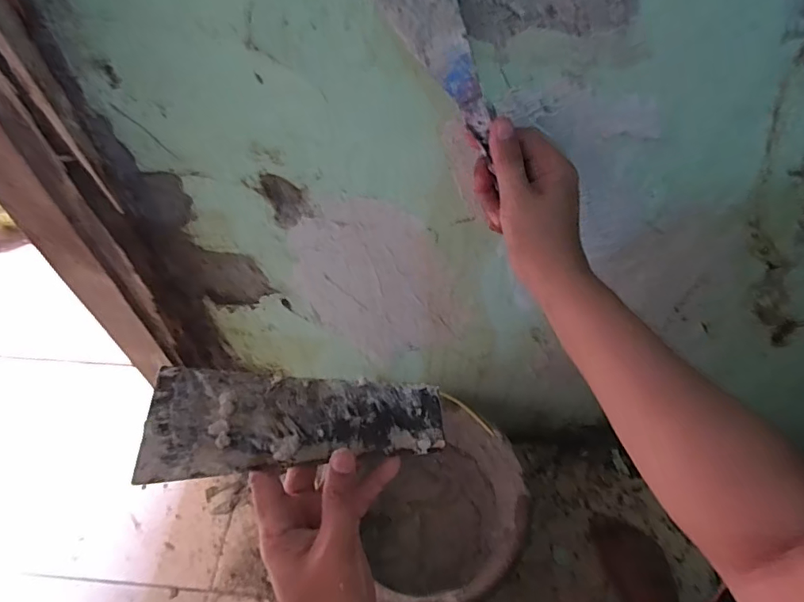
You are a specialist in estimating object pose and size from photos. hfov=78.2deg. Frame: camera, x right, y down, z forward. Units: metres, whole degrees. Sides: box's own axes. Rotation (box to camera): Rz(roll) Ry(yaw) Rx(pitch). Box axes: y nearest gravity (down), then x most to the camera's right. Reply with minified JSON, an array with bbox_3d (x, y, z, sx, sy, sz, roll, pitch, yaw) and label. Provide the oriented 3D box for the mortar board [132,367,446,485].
[{"bbox_3d":[-0.074,0.086,0.363,0.206,0.007,0.076,0,53,-9],"label":"mortar board"}]

